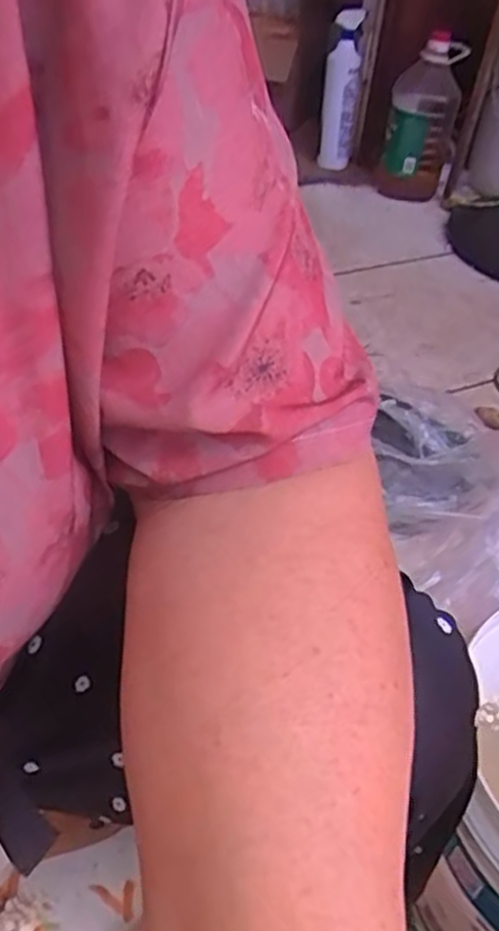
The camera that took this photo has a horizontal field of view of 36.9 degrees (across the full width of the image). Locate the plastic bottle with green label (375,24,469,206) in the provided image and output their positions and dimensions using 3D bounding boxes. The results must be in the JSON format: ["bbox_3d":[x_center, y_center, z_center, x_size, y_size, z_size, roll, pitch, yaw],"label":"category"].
[{"bbox_3d":[0.399,-0.807,1.741,0.148,0.352,0.113,14,43,8],"label":"plastic bottle with green label"}]

